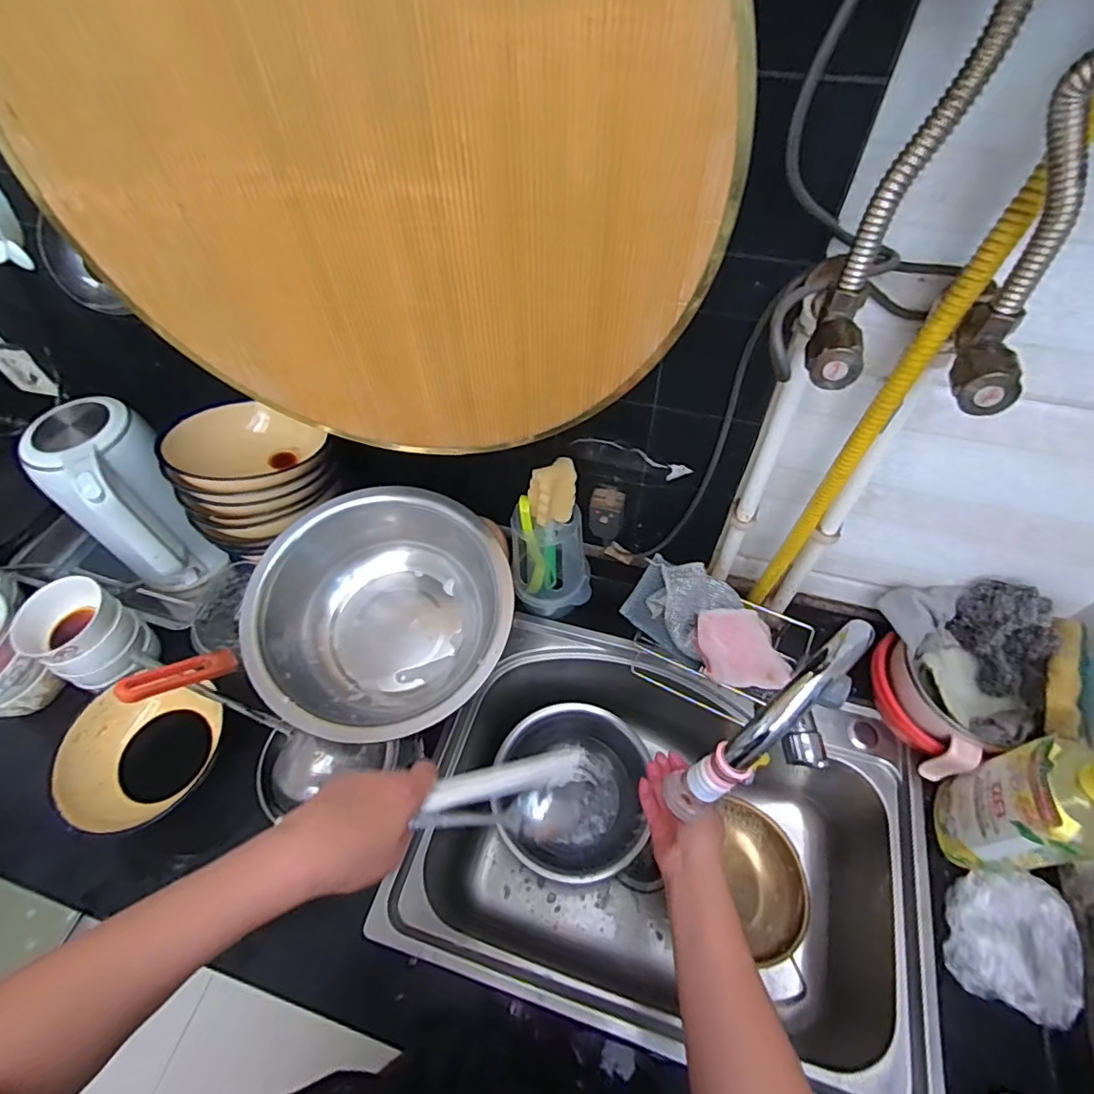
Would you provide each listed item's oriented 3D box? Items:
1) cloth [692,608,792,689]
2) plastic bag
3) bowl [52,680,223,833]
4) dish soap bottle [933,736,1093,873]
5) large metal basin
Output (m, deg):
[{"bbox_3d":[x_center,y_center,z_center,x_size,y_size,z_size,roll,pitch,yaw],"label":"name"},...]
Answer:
[{"bbox_3d":[0.211,0.109,0.605,0.096,0.015,0.086,6,56,7],"label":"cloth"},{"bbox_3d":[0.468,0.394,0.562,0.090,0.062,0.119,18,58,14],"label":"plastic bag"},{"bbox_3d":[-0.496,0.254,0.689,0.160,0.069,0.153,-1,55,2],"label":"bowl"},{"bbox_3d":[0.475,0.244,0.530,0.076,0.263,0.095,-1,55,2],"label":"dish soap bottle"},{"bbox_3d":[-0.179,0.081,0.639,0.273,0.128,0.277,-1,55,2],"label":"large metal basin"}]

